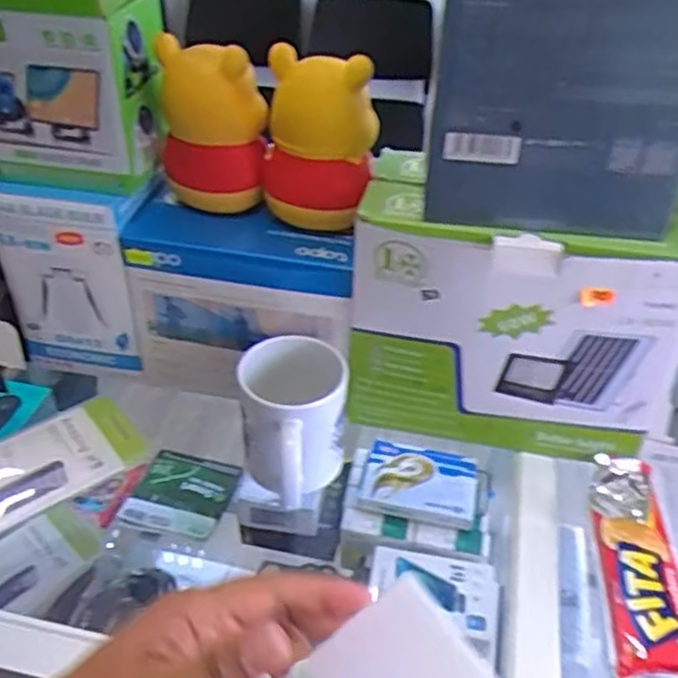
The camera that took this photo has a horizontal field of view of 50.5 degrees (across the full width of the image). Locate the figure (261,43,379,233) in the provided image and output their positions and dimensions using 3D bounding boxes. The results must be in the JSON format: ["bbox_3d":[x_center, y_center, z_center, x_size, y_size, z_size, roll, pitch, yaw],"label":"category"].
[{"bbox_3d":[-0.015,-0.152,0.537,0.082,0.121,0.071,3,38,1],"label":"figure"}]

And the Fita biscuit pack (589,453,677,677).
[{"bbox_3d":[0.217,0.162,0.525,0.056,0.032,0.181,8,38,7],"label":"Fita biscuit pack"}]

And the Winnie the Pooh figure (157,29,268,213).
[{"bbox_3d":[-0.095,-0.168,0.548,0.077,0.133,0.084,-3,38,-7],"label":"Winnie the Pooh figure"}]

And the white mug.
[{"bbox_3d":[-0.033,0.065,0.552,0.080,0.095,0.097,-7,39,-11],"label":"white mug"}]

